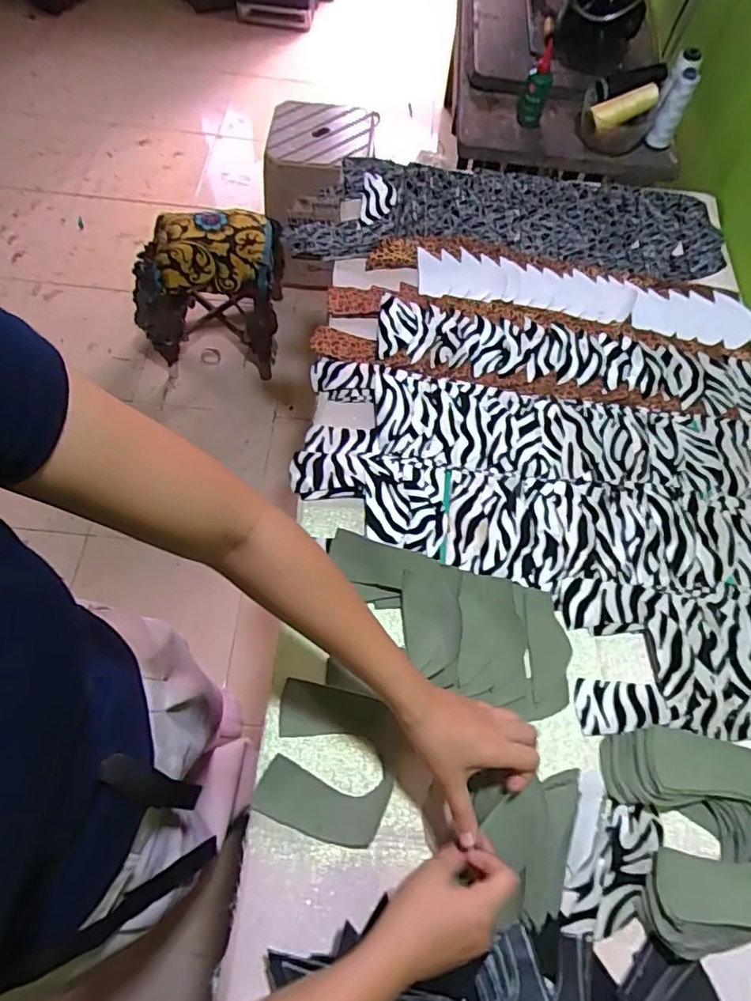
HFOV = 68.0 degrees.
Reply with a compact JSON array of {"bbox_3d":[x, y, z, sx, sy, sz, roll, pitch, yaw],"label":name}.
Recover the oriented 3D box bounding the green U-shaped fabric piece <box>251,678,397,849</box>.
[{"bbox_3d":[-0.042,0.244,0.520,0.117,0.007,0.125,12,64,3],"label":"green U-shaped fabric piece"}]

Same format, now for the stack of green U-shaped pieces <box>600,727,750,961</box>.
[{"bbox_3d":[0.300,0.289,0.493,0.158,0.043,0.162,-3,65,-5],"label":"stack of green U-shaped pieces"}]

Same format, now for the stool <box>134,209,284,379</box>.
[{"bbox_3d":[-0.443,-0.579,1.502,0.375,0.352,0.299,-5,65,-6],"label":"stool"}]

